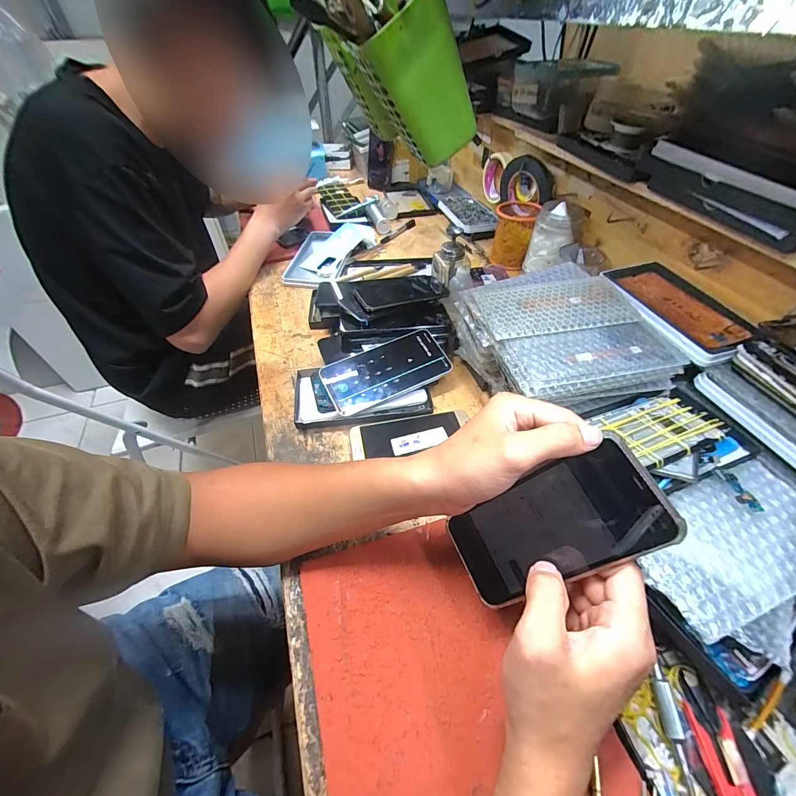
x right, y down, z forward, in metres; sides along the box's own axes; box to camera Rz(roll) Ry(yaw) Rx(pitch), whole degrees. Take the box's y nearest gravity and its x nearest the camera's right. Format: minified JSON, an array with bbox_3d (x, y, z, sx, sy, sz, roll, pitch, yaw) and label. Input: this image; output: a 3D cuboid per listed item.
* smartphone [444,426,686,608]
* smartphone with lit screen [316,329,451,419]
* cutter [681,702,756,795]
[{"bbox_3d":[0.107,0.095,0.258,0.151,0.005,0.069,-40,63,27],"label":"smartphone"},{"bbox_3d":[-0.014,-0.037,0.476,0.165,0.008,0.079,-23,68,-16],"label":"smartphone with lit screen"},{"bbox_3d":[0.220,0.256,0.235,0.024,0.012,0.081,4,39,7],"label":"cutter"}]

